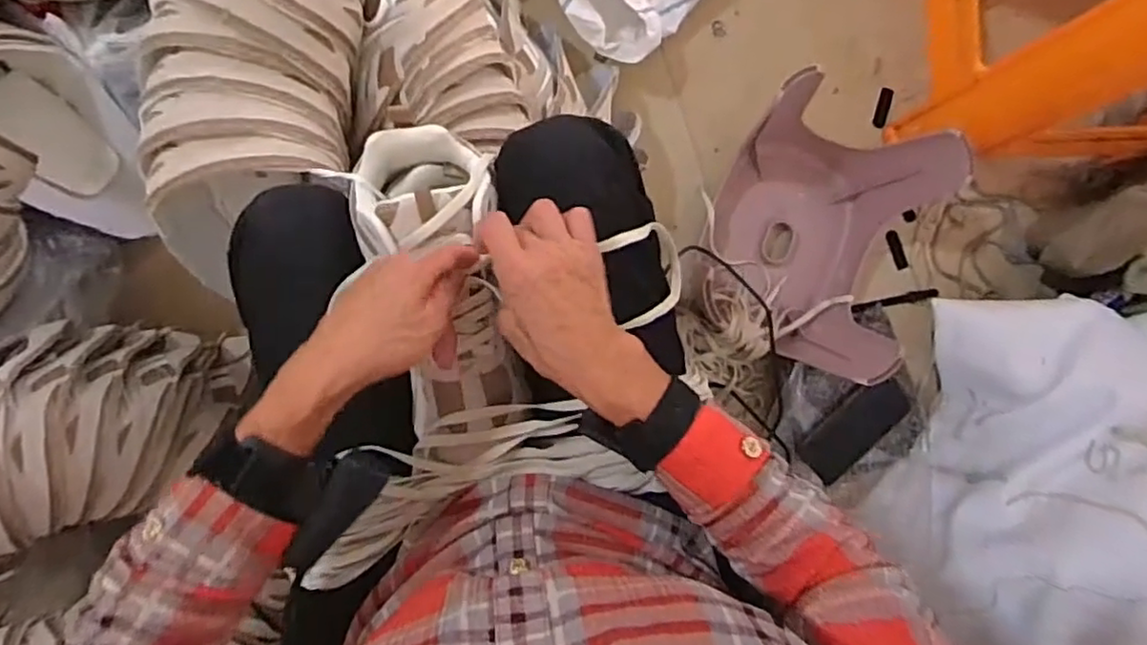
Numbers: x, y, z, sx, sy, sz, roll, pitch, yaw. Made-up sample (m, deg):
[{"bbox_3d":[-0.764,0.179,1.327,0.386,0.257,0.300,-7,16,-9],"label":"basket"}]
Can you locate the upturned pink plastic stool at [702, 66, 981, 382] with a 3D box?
[{"bbox_3d":[0.298,-0.105,0.829,0.236,0.189,0.291,22,89,-6],"label":"upturned pink plastic stool"}]

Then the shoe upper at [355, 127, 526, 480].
[{"bbox_3d":[-0.098,-0.018,0.486,0.099,0.074,0.246,-11,96,-6],"label":"shoe upper"}]

